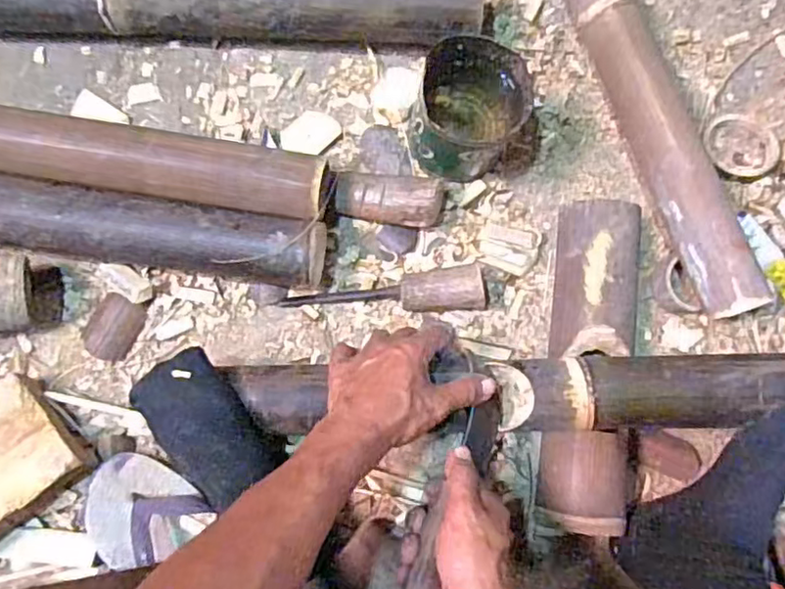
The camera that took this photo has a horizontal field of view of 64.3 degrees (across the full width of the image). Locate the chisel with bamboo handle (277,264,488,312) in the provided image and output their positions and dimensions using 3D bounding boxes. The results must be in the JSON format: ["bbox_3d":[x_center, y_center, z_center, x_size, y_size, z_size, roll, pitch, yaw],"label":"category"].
[{"bbox_3d":[-0.009,0.006,0.617,0.208,0.037,0.047,-9,83,0],"label":"chisel with bamboo handle"}]

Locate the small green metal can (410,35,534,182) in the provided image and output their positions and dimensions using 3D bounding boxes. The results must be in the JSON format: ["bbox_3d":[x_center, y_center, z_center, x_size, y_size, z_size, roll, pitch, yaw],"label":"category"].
[{"bbox_3d":[0.073,-0.178,0.601,0.102,0.131,0.112,0,83,1],"label":"small green metal can"}]

